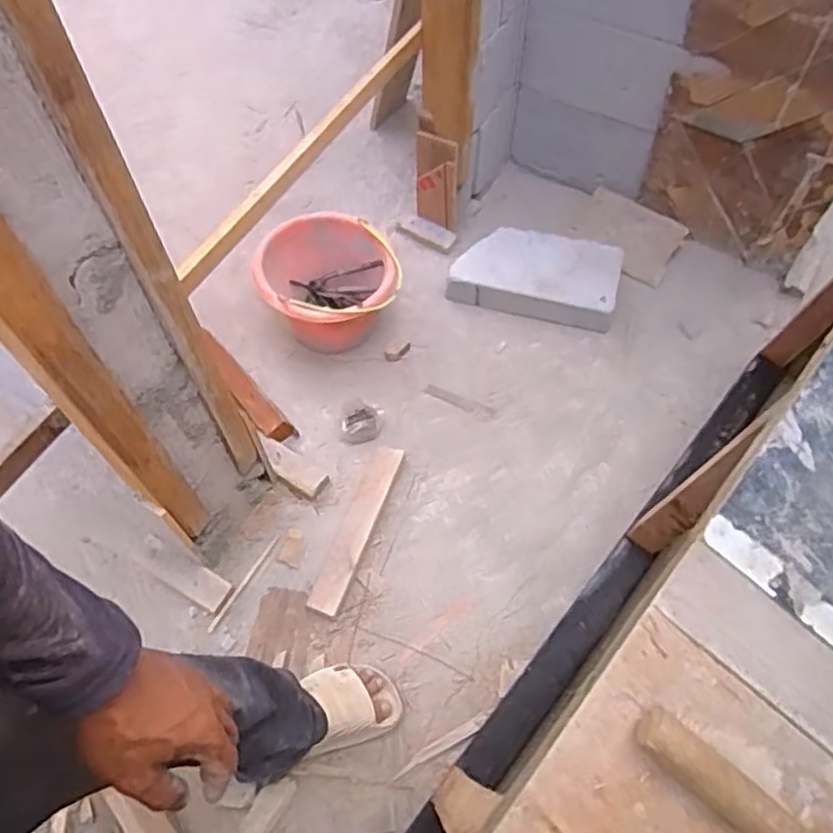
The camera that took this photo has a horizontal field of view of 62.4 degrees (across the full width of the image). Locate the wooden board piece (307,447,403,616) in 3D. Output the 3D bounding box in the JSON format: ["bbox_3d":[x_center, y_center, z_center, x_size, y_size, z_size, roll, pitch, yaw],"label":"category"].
[{"bbox_3d":[-0.113,0.205,1.297,0.060,0.022,0.339,13,62,19],"label":"wooden board piece"}]

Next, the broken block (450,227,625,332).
[{"bbox_3d":[0.274,-0.324,1.581,0.370,0.084,0.205,14,61,8],"label":"broken block"}]

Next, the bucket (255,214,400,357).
[{"bbox_3d":[-0.186,-0.272,1.489,0.278,0.209,0.279,0,60,0],"label":"bucket"}]

